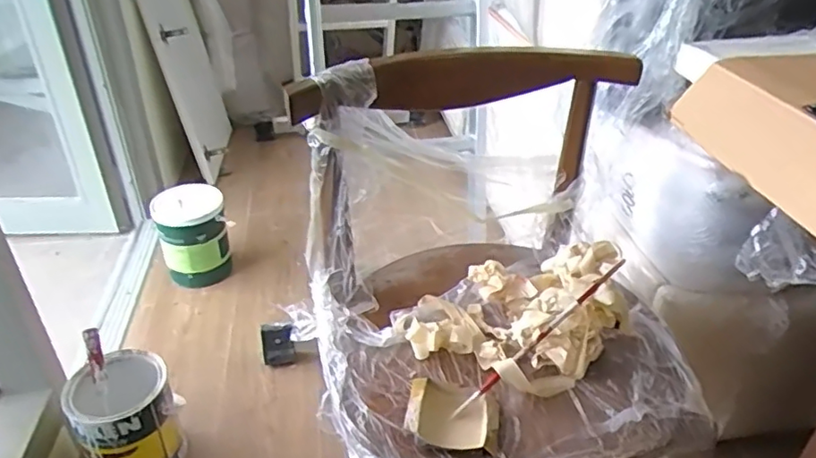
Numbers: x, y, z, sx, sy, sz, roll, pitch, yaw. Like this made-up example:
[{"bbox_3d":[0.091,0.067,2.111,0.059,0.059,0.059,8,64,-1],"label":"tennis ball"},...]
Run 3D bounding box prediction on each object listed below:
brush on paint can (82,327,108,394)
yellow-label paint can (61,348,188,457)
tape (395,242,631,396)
[{"bbox_3d":[-0.549,0.233,1.046,0.023,0.114,0.030,-12,0,-17],"label":"brush on paint can"},{"bbox_3d":[-0.497,0.350,1.070,0.166,0.201,0.169,0,34,0],"label":"yellow-label paint can"},{"bbox_3d":[0.141,0.099,0.779,0.270,0.099,0.238,13,36,18],"label":"tape"}]

